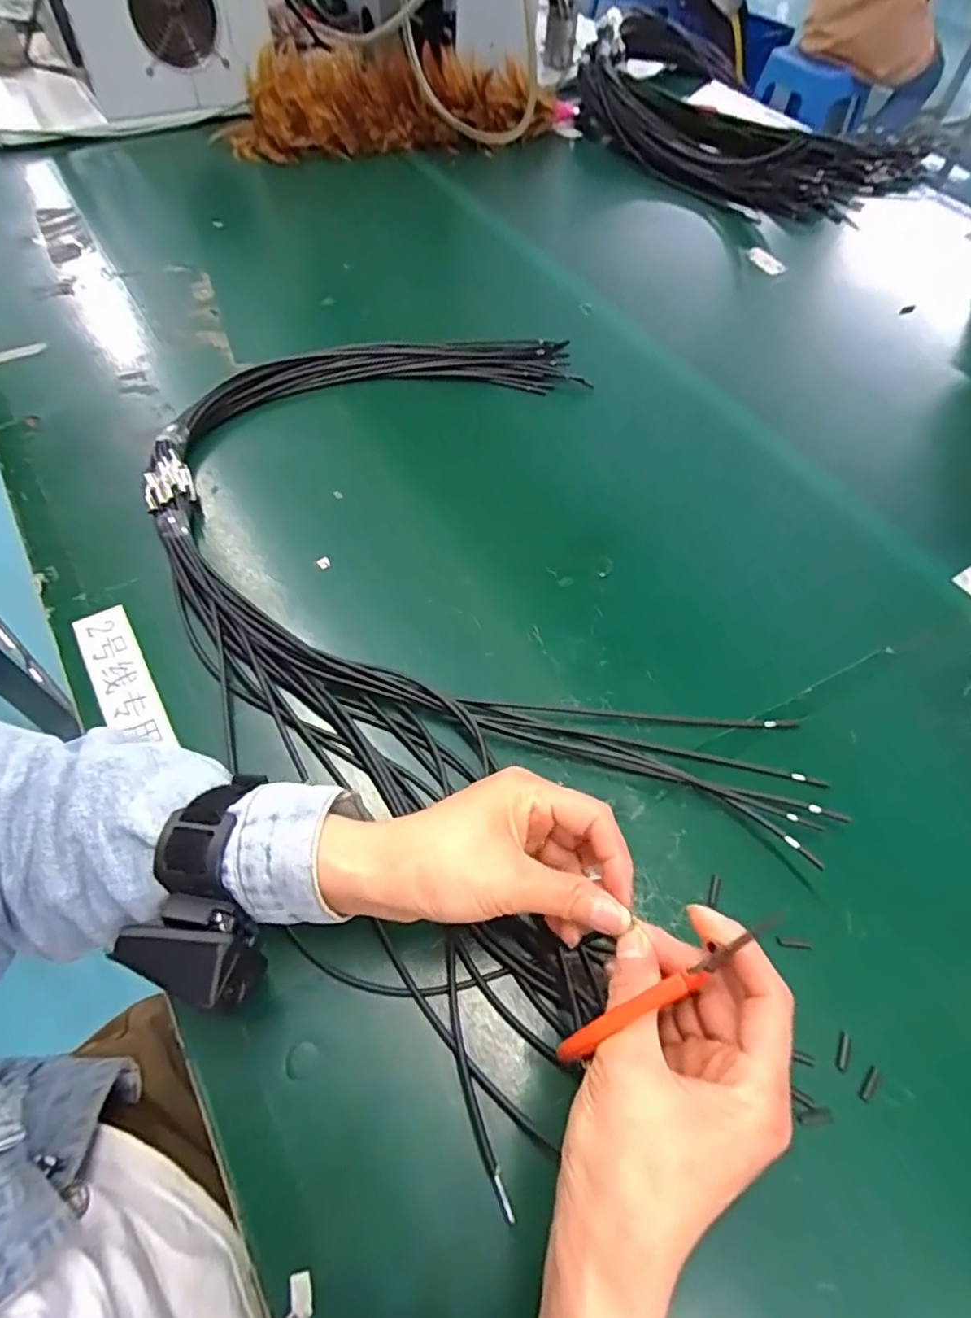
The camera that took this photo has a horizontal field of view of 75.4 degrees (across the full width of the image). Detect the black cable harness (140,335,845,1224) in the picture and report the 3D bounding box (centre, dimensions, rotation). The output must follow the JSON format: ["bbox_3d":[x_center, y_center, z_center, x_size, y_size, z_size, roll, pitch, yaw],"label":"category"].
[{"bbox_3d":[-0.026,-0.039,0.454,0.374,0.037,0.609,-13,60,-10],"label":"black cable harness"}]

